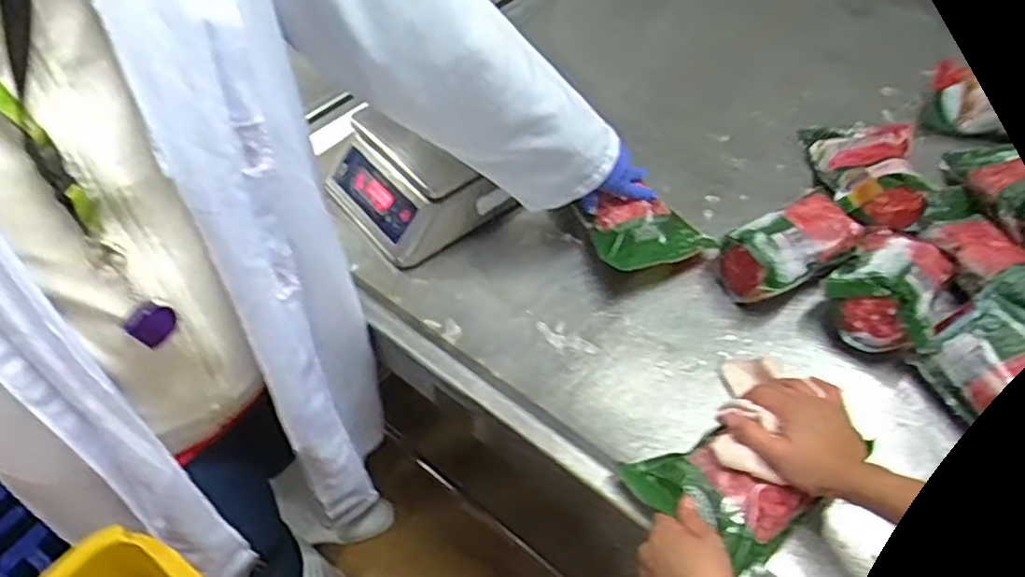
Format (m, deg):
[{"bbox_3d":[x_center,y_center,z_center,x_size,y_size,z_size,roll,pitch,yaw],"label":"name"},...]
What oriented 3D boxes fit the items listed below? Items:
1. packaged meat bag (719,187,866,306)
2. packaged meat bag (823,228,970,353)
[{"bbox_3d":[0.370,-0.055,0.885,0.187,0.088,0.105,-21,53,-15],"label":"packaged meat bag"},{"bbox_3d":[0.474,0.000,0.838,0.179,0.097,0.133,-37,59,-25],"label":"packaged meat bag"}]

